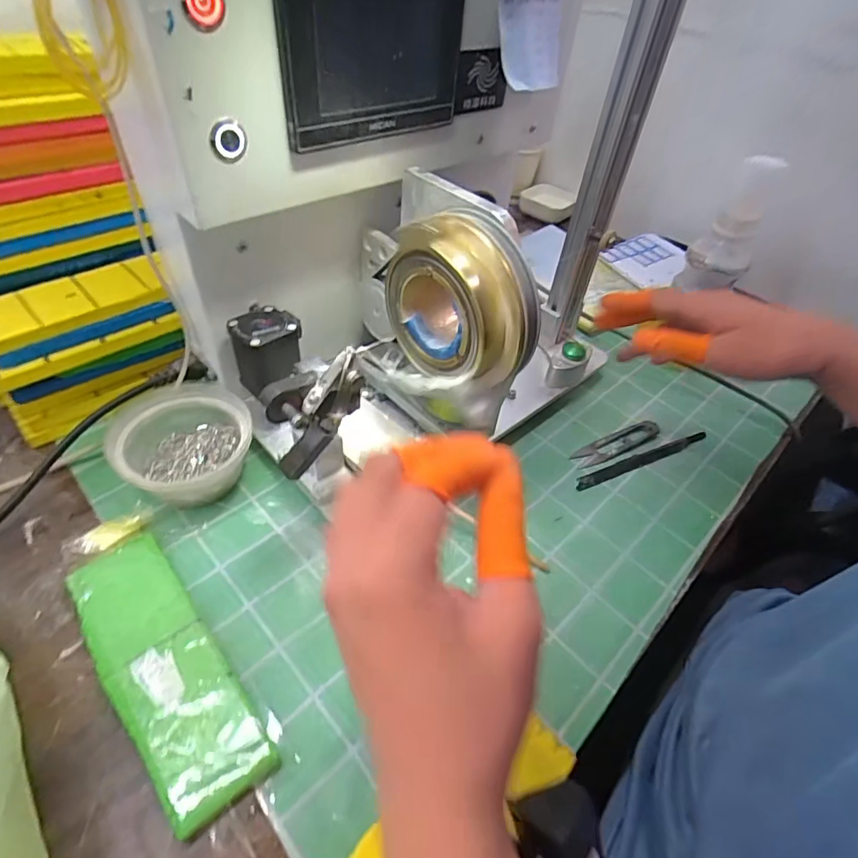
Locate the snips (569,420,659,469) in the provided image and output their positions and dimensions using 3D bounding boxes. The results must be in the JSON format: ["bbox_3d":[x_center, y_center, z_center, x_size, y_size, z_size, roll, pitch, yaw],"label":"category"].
[{"bbox_3d":[0.179,0.013,0.475,0.102,0.007,0.024,-19,50,-24],"label":"snips"}]

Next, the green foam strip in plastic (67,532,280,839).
[{"bbox_3d":[-0.163,0.141,0.304,0.056,0.014,0.183,-29,54,-31],"label":"green foam strip in plastic"}]

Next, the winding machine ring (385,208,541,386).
[{"bbox_3d":[0.023,-0.085,0.336,0.048,0.095,0.100,-28,55,-30],"label":"winding machine ring"}]

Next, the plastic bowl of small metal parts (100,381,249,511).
[{"bbox_3d":[-0.197,0.012,0.402,0.096,0.058,0.103,3,44,-3],"label":"plastic bowl of small metal parts"}]

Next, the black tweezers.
[{"bbox_3d":[0.197,0.027,0.461,0.149,0.008,0.011,-16,48,-22],"label":"black tweezers"}]

